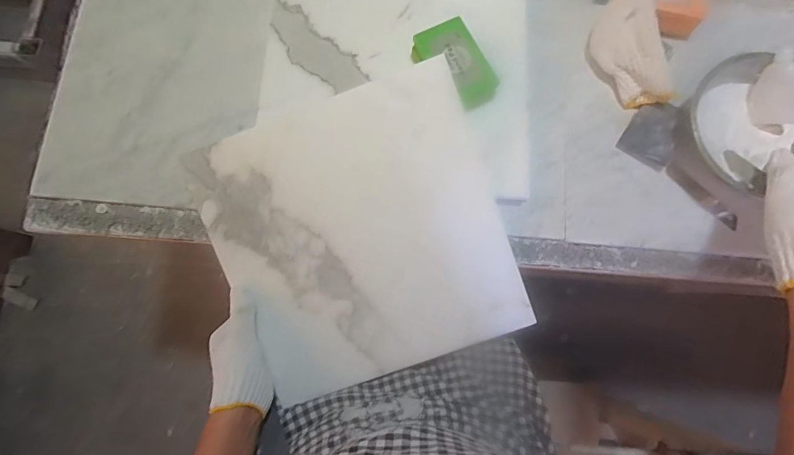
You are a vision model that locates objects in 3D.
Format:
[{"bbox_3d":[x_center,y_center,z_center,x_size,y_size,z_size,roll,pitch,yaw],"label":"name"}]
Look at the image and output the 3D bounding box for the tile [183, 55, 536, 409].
[{"bbox_3d":[-0.036,0.012,0.461,0.289,0.015,0.298,-21,96,1],"label":"tile"}]

